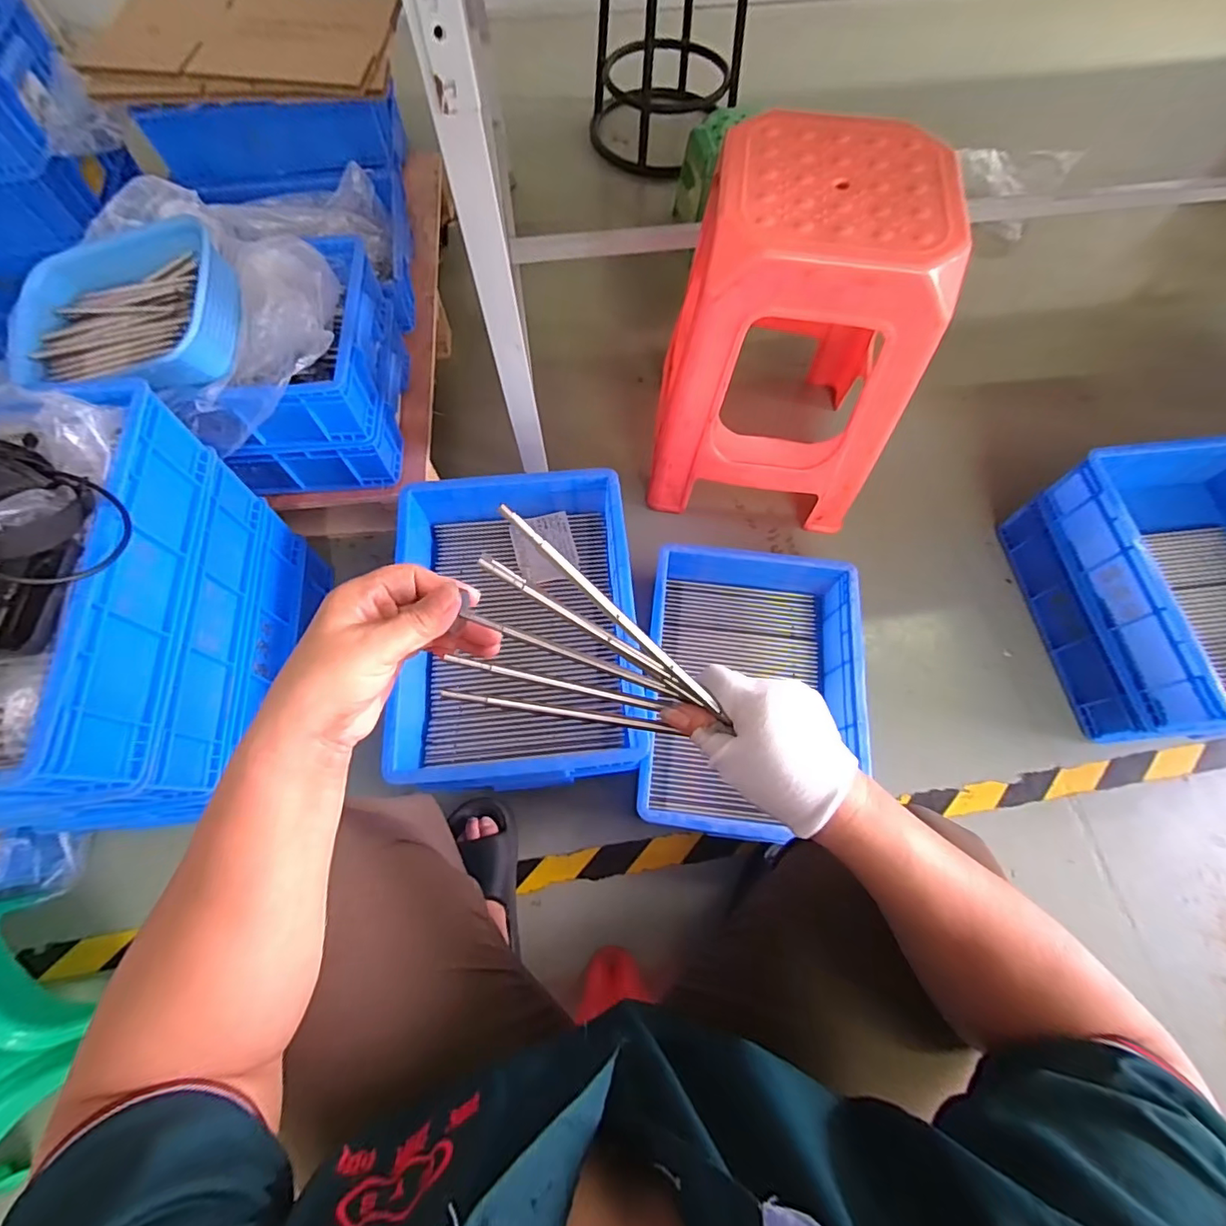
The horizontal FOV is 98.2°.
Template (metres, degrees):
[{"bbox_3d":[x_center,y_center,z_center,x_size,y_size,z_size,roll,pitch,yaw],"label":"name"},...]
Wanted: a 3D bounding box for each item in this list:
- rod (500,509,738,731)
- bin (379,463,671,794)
[{"bbox_3d":[0.006,0.006,0.307,0.186,0.006,0.007,44,70,-21],"label":"rod"},{"bbox_3d":[-0.127,0.011,0.728,0.303,0.112,0.413,-5,68,-3],"label":"bin"}]

